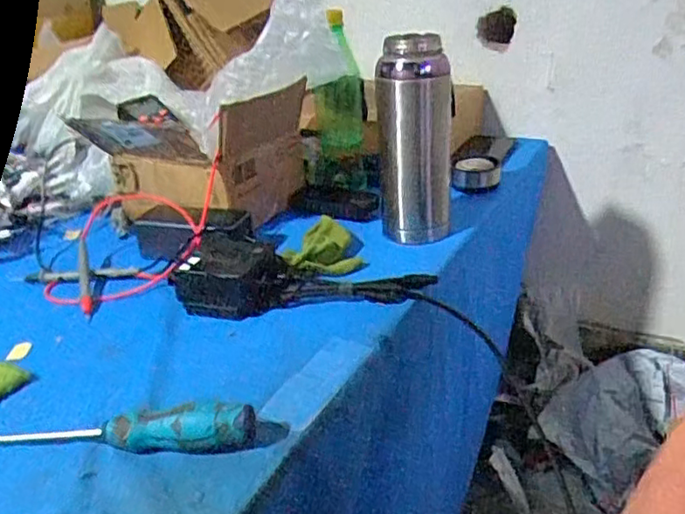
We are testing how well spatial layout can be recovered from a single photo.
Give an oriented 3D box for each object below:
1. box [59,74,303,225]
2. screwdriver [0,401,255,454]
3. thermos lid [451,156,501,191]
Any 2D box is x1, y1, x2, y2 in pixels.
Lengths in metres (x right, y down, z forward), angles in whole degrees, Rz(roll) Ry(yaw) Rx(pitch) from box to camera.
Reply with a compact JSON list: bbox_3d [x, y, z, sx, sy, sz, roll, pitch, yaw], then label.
[{"bbox_3d":[-0.182,-0.130,0.797,0.224,0.139,0.183,11,31,28],"label":"box"},{"bbox_3d":[-0.174,0.122,0.446,0.227,0.030,0.026,-2,26,6],"label":"screwdriver"},{"bbox_3d":[0.184,-0.116,0.864,0.063,0.025,0.063,3,27,15],"label":"thermos lid"}]

